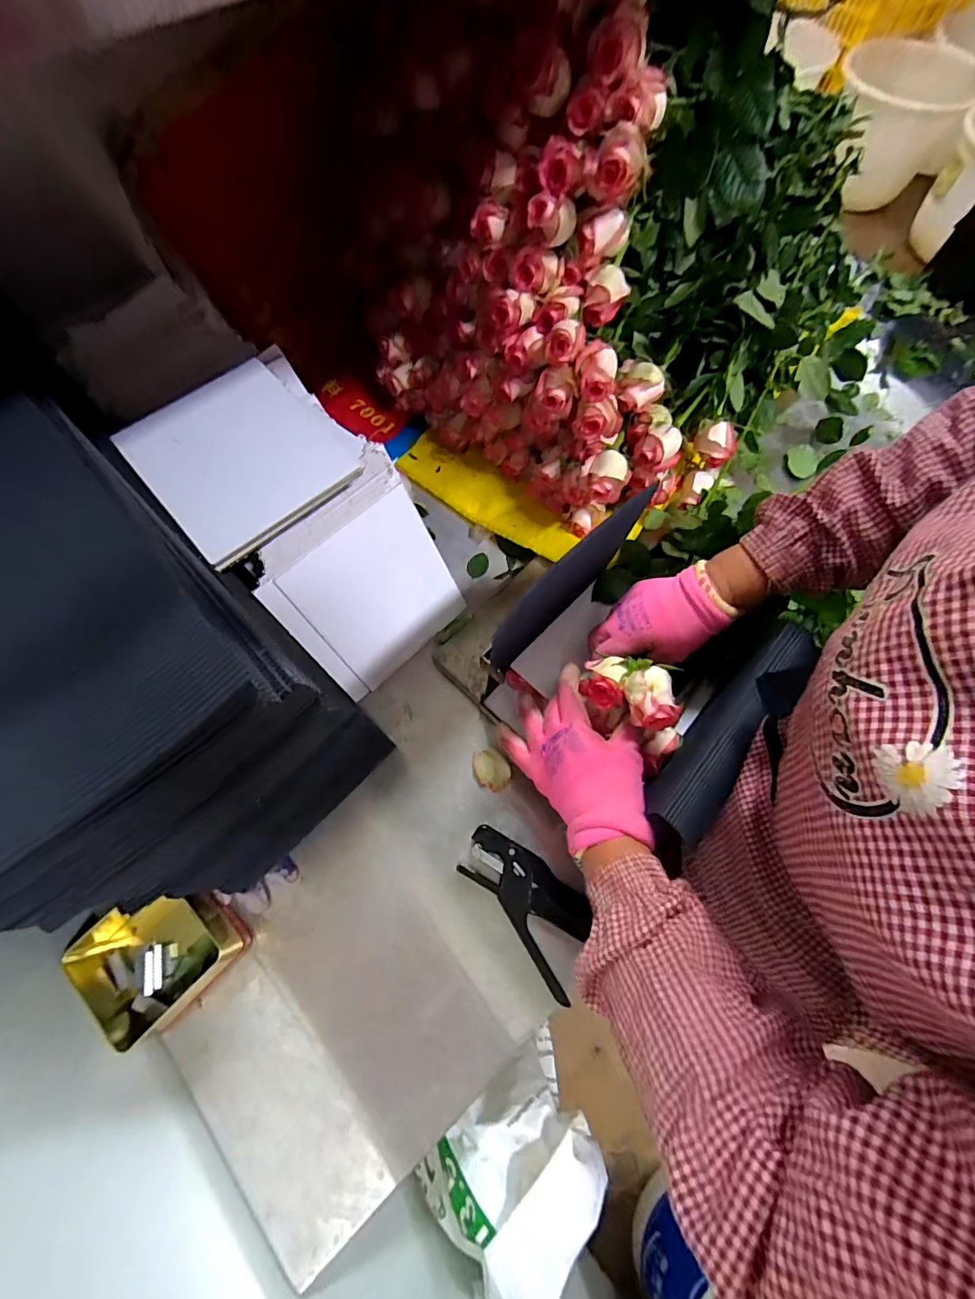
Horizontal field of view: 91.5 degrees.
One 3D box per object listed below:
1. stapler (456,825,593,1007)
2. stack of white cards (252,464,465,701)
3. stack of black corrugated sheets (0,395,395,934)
[{"bbox_3d":[0.043,0.246,0.473,0.075,0.032,0.163,-38,76,-14],"label":"stapler"},{"bbox_3d":[-0.126,-0.063,0.514,0.178,0.188,0.020,-45,43,-17],"label":"stack of white cards"},{"bbox_3d":[-0.265,0.044,0.389,0.210,0.318,0.269,-38,76,-14],"label":"stack of black corrugated sheets"}]

